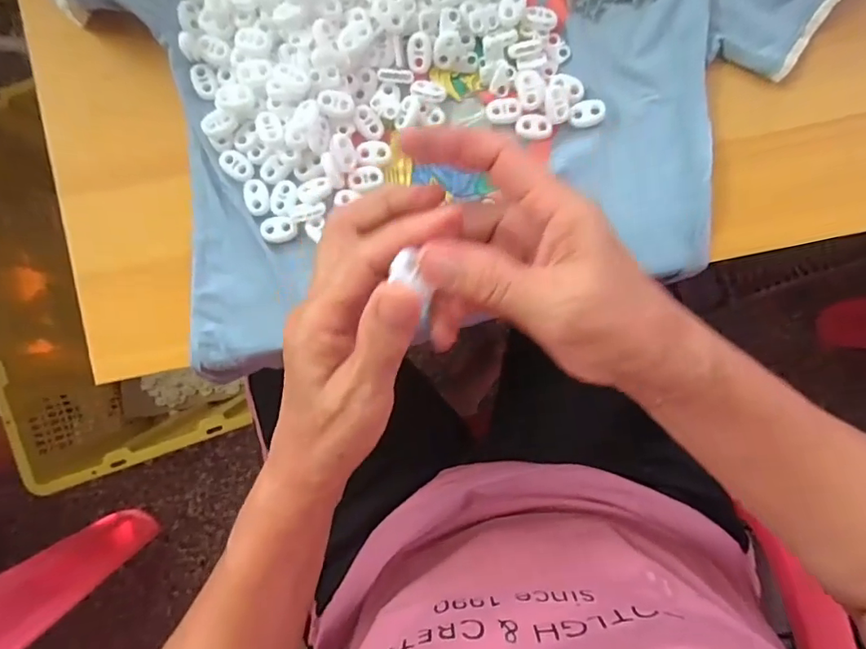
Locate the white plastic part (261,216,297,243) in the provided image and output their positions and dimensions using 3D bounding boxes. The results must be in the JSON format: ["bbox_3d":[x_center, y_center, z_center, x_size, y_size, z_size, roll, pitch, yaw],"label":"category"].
[{"bbox_3d":[-0.096,-0.059,0.321,0.022,0.004,0.016,-5,90,-1],"label":"white plastic part"}]

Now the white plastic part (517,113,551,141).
[{"bbox_3d":[0.063,-0.124,0.323,0.022,0.004,0.014,3,90,-1],"label":"white plastic part"}]

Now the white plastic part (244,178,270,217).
[{"bbox_3d":[-0.110,-0.080,0.322,0.015,0.004,0.023,-9,90,0],"label":"white plastic part"}]

